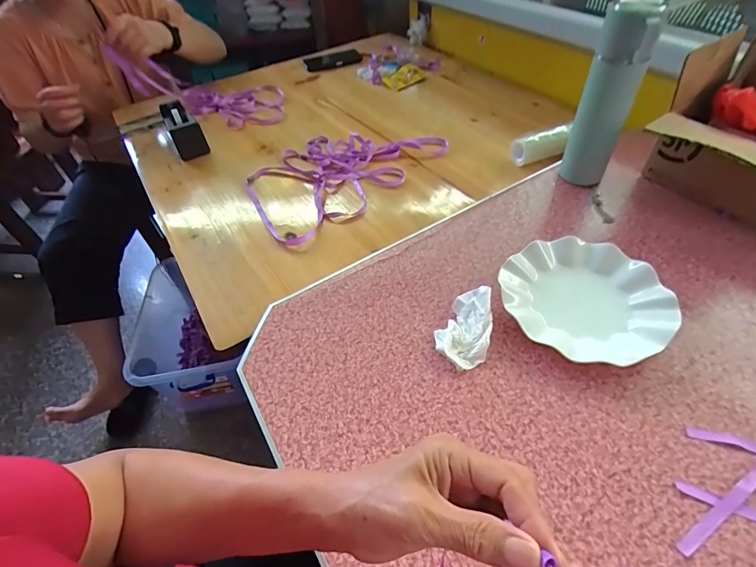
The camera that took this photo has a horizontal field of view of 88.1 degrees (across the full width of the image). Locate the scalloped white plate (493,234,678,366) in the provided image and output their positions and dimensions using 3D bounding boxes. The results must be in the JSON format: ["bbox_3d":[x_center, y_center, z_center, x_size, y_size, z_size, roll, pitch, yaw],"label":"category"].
[{"bbox_3d":[0.246,0.017,0.471,0.182,0.024,0.174,-2,48,3],"label":"scalloped white plate"}]

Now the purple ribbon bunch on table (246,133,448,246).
[{"bbox_3d":[-0.070,-0.228,0.758,0.384,0.031,0.234,-34,55,-22],"label":"purple ribbon bunch on table"}]

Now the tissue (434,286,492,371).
[{"bbox_3d":[0.101,0.049,0.456,0.058,0.031,0.097,10,50,13],"label":"tissue"}]

